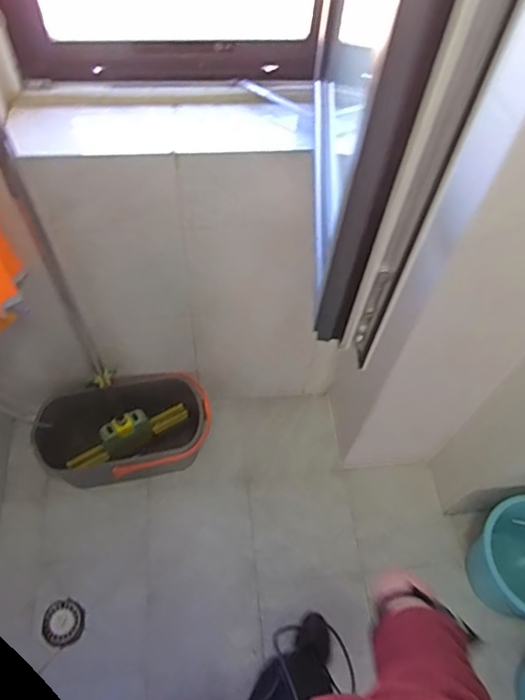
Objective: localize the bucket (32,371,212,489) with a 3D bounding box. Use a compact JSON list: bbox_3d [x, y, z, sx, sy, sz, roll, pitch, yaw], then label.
[{"bbox_3d":[-0.381,0.246,1.502,0.465,0.225,0.239,-10,60,-10],"label":"bucket"}]

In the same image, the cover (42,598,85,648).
[{"bbox_3d":[-0.502,0.691,1.336,0.106,0.014,0.100,35,63,17],"label":"cover"}]

